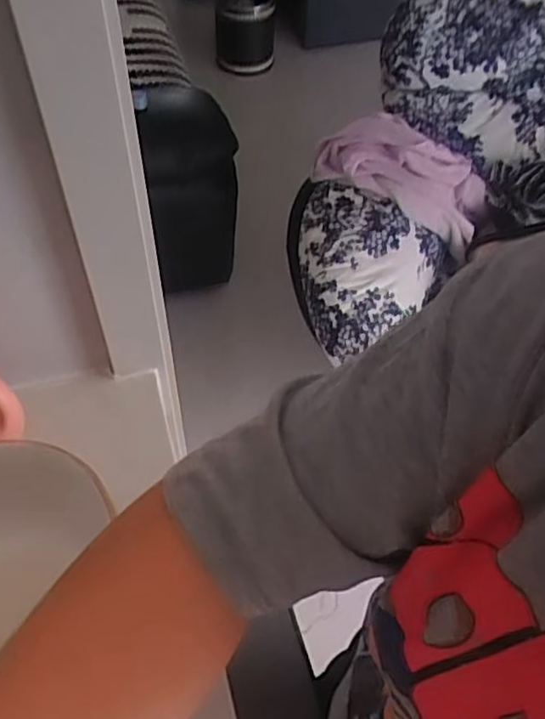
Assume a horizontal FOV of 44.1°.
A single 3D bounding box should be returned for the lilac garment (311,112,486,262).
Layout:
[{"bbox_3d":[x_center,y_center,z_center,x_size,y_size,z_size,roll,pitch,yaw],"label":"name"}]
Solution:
[{"bbox_3d":[0.281,-0.409,1.410,0.350,0.124,0.280,19,56,11],"label":"lilac garment"}]

